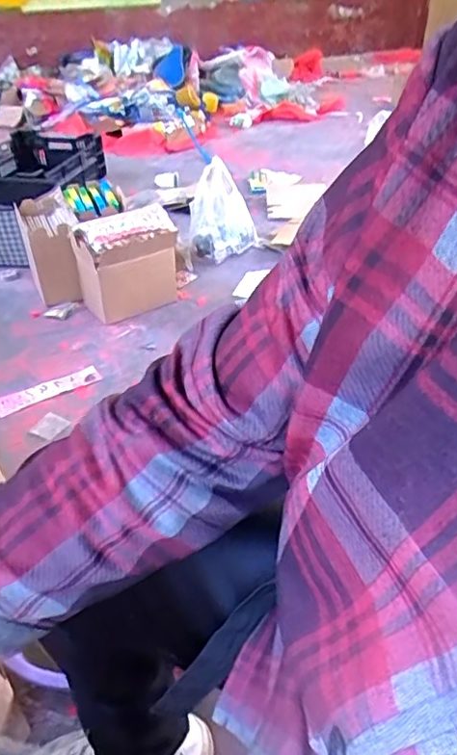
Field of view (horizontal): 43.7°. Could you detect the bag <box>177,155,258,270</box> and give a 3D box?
[{"bbox_3d":[-0.042,-0.526,1.826,0.193,0.237,0.214,17,40,22],"label":"bag"}]

